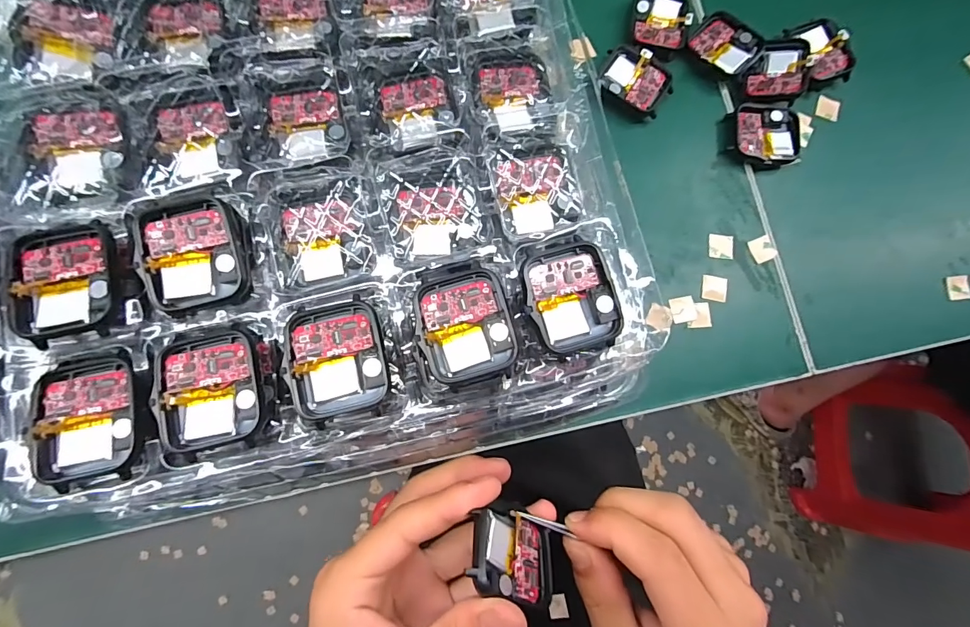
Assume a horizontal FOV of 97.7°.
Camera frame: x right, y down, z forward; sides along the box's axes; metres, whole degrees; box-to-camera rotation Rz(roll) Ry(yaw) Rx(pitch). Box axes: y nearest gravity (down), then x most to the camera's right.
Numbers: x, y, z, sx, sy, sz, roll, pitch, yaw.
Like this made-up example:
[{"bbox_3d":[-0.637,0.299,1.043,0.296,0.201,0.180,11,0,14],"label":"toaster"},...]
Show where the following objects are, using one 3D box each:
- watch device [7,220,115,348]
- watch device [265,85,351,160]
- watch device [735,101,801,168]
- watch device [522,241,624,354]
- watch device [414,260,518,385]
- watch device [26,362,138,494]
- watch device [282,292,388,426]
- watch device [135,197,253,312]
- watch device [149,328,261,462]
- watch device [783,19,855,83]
[{"bbox_3d":[-0.167,-0.013,0.169,0.037,0.006,0.047,-10,82,-6],"label":"watch device"},{"bbox_3d":[-0.082,-0.089,0.197,0.033,0.008,0.038,-13,82,-6],"label":"watch device"},{"bbox_3d":[0.181,-0.116,0.274,0.041,0.011,0.043,4,80,-3],"label":"watch device"},{"bbox_3d":[0.036,-0.007,0.178,0.037,0.008,0.044,-11,84,-7],"label":"watch device"},{"bbox_3d":[-0.009,0.004,0.179,0.037,0.017,0.048,-13,84,-7],"label":"watch device"},{"bbox_3d":[-0.152,0.041,0.162,0.037,0.007,0.046,-11,82,-6],"label":"watch device"},{"bbox_3d":[-0.059,0.018,0.173,0.038,0.014,0.045,-11,84,-7],"label":"watch device"},{"bbox_3d":[-0.118,-0.025,0.174,0.041,0.006,0.045,-11,82,-6],"label":"watch device"},{"bbox_3d":[-0.107,0.030,0.166,0.037,0.006,0.046,-13,82,-6],"label":"watch device"},{"bbox_3d":[0.224,-0.175,0.282,0.038,0.011,0.044,-14,82,-6],"label":"watch device"}]

